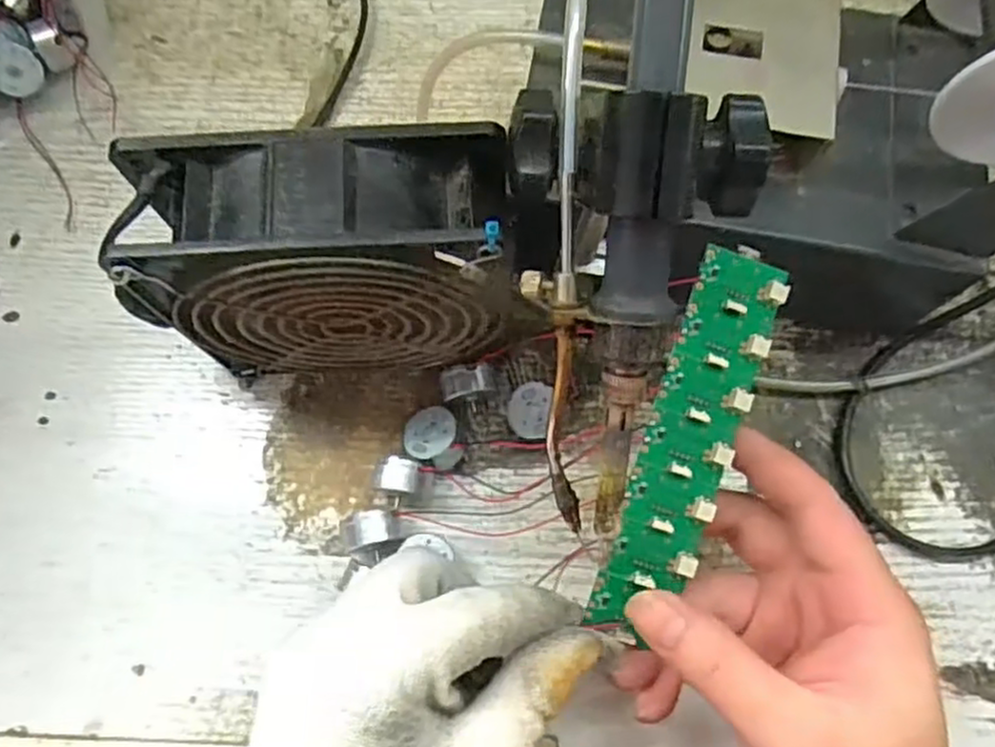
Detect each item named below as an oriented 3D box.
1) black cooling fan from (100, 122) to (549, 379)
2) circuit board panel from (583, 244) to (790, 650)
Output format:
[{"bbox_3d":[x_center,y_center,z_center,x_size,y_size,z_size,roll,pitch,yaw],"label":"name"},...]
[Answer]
[{"bbox_3d":[-0.052,-0.034,0.264,0.124,0.120,0.046,-2,72,-1],"label":"black cooling fan"},{"bbox_3d":[0.066,0.022,0.248,0.030,0.005,0.134,20,87,6],"label":"circuit board panel"}]

